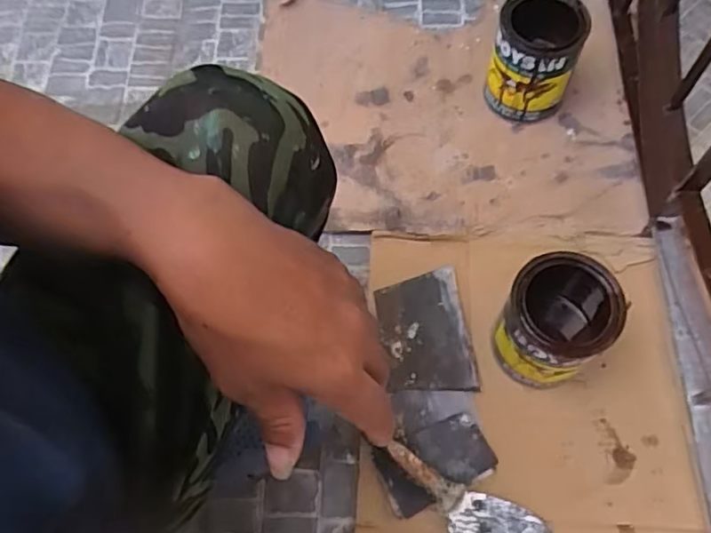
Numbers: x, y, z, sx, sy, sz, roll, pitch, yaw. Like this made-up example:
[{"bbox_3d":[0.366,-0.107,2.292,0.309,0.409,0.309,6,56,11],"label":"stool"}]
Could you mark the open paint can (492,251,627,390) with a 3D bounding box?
[{"bbox_3d":[0.206,0.057,0.639,0.102,0.148,0.118,35,72,18],"label":"open paint can"}]

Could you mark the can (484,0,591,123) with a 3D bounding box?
[{"bbox_3d":[0.226,-0.263,0.790,0.103,0.146,0.114,16,67,11],"label":"can"}]

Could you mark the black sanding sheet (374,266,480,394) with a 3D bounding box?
[{"bbox_3d":[0.079,0.076,0.702,0.097,0.007,0.137,-8,69,-3],"label":"black sanding sheet"}]

